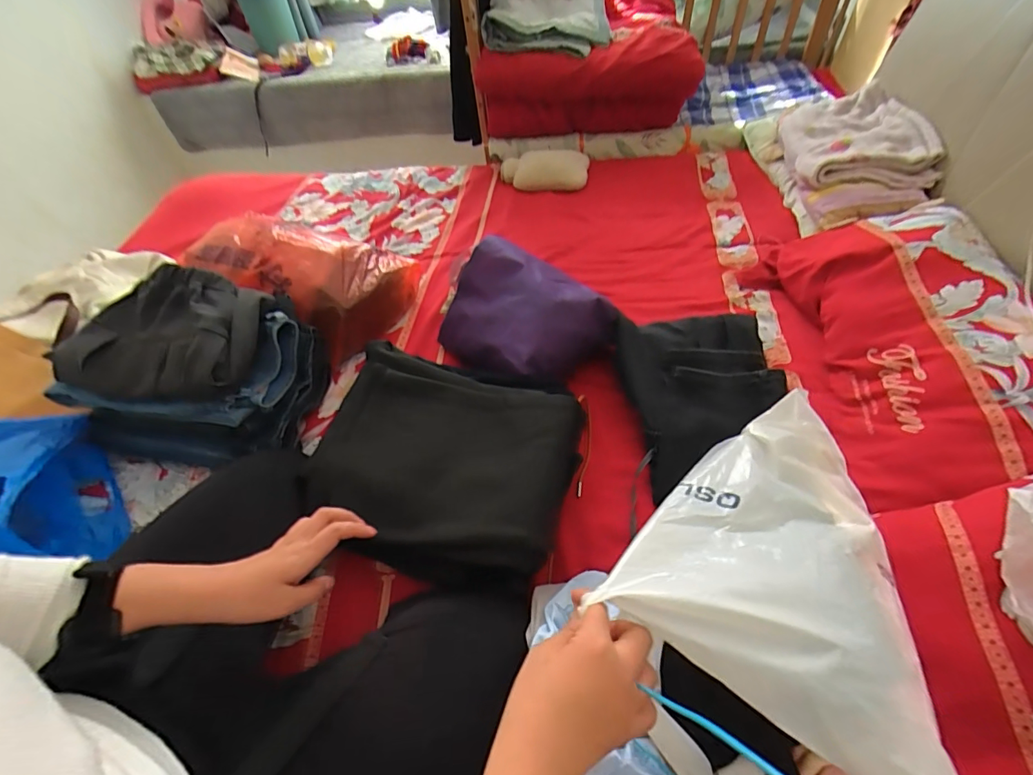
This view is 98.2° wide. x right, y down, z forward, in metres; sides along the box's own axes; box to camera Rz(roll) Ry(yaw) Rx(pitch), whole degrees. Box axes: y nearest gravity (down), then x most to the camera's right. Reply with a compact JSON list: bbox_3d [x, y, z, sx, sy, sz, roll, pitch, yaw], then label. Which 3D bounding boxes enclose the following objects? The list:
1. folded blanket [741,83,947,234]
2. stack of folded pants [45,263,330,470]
[{"bbox_3d":[0.698,-0.495,0.965,0.213,0.159,0.445,-4,52,3],"label":"folded blanket"},{"bbox_3d":[-0.539,-0.040,0.754,0.317,0.214,0.273,4,53,9],"label":"stack of folded pants"}]

